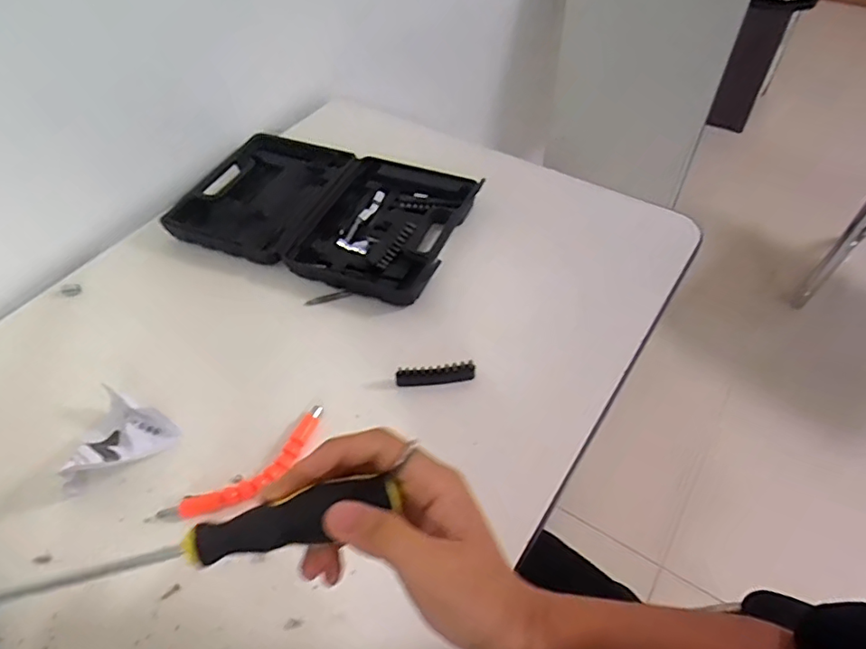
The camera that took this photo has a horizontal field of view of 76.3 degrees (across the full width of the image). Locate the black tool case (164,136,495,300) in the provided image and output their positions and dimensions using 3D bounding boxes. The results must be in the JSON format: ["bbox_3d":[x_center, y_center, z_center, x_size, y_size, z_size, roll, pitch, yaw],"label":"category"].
[{"bbox_3d":[-0.137,-0.139,0.685,0.340,0.047,0.206,18,53,17],"label":"black tool case"}]

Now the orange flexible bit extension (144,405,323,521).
[{"bbox_3d":[-0.158,0.128,0.478,0.160,0.015,0.042,-33,56,-23],"label":"orange flexible bit extension"}]

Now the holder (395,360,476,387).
[{"bbox_3d":[0.003,0.049,0.535,0.076,0.024,0.012,-7,50,-3],"label":"holder"}]

